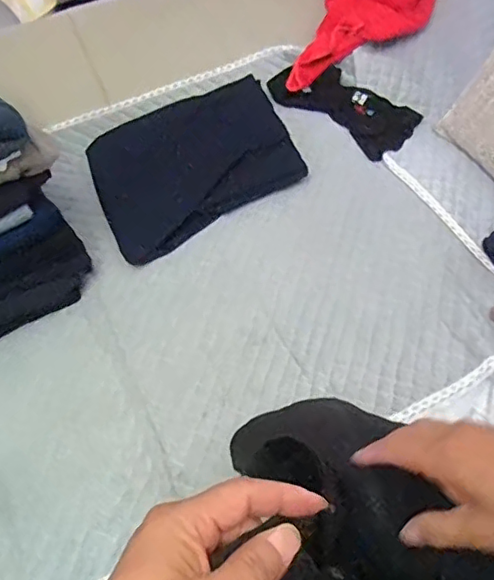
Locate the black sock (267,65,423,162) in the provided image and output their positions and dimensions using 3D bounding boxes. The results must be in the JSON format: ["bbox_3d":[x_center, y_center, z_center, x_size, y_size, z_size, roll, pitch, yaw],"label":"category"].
[{"bbox_3d":[0.190,-0.370,1.139,0.294,0.040,0.149,37,64,26],"label":"black sock"}]

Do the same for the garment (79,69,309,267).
[{"bbox_3d":[-0.101,-0.242,1.033,0.357,0.077,0.292,-25,56,-13],"label":"garment"}]

